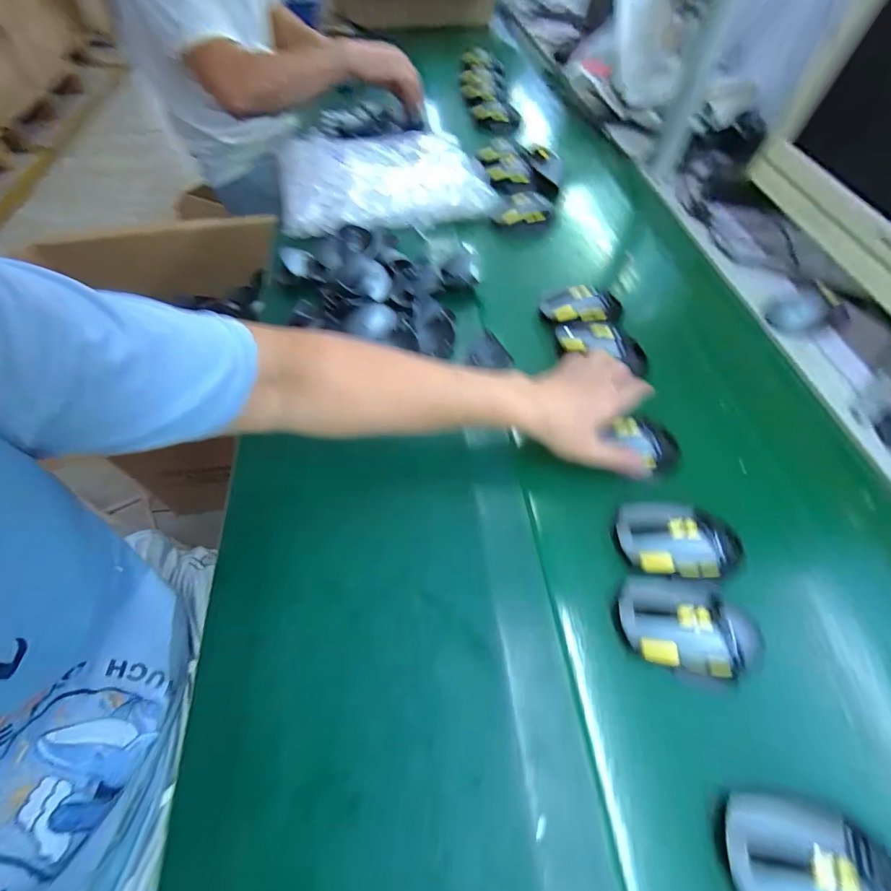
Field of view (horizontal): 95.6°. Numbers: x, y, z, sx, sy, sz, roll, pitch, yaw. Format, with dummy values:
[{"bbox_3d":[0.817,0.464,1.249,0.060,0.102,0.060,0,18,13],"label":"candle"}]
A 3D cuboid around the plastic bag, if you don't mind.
[{"bbox_3d":[-0.107,-0.468,0.698,0.355,0.067,0.266,-7,58,-5],"label":"plastic bag"}]

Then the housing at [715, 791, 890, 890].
[{"bbox_3d":[0.241,0.272,0.260,0.110,0.032,0.068,1,58,0],"label":"housing"}]

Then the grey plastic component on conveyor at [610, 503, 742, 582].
[{"bbox_3d":[0.218,0.087,0.371,0.109,0.023,0.064,4,57,4],"label":"grey plastic component on conveyor"}]

